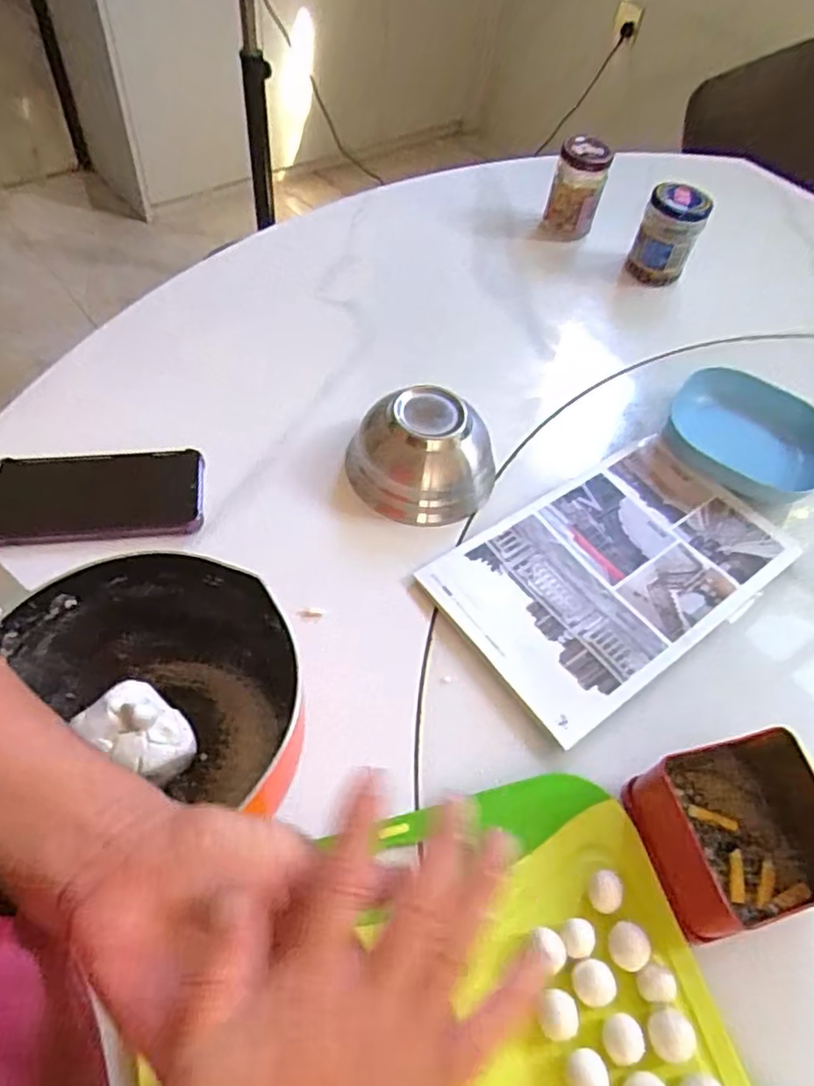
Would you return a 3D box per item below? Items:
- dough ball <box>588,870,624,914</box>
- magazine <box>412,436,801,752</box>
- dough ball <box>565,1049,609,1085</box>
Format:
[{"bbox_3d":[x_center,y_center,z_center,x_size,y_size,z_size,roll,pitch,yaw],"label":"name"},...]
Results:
[{"bbox_3d":[0.114,0.201,0.386,0.017,0.013,0.020,16,53,4],"label":"dough ball"},{"bbox_3d":[0.164,0.017,0.526,0.275,0.007,0.161,-28,62,-25],"label":"magazine"},{"bbox_3d":[0.090,0.268,0.337,0.019,0.014,0.022,3,54,-6],"label":"dough ball"}]

